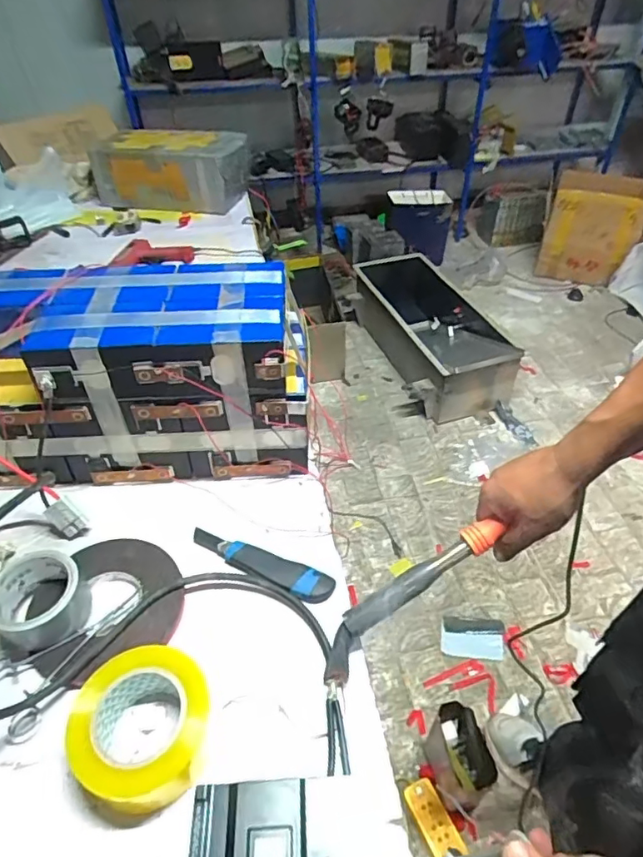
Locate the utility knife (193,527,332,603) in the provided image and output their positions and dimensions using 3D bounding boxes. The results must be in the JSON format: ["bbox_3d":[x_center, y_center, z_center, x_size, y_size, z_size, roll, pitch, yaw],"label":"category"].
[{"bbox_3d":[-0.077,0.165,0.661,0.192,0.015,0.042,19,47,20],"label":"utility knife"}]

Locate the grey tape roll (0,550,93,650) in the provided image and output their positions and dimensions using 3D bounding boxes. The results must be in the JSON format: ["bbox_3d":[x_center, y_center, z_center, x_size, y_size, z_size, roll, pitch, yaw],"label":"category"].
[{"bbox_3d":[-0.313,0.191,0.595,0.096,0.058,0.093,-22,48,-21],"label":"grey tape roll"}]

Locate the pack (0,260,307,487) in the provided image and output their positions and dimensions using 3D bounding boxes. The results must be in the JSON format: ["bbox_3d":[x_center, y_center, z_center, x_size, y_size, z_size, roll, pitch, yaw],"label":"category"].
[{"bbox_3d":[-0.267,-0.069,0.748,0.486,0.233,0.199,-1,44,0],"label":"pack"}]

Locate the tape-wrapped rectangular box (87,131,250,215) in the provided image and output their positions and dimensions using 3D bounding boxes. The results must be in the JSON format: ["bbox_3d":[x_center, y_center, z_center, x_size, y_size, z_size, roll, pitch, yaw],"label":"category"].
[{"bbox_3d":[-0.442,-0.746,1.549,0.431,0.163,0.195,2,44,3],"label":"tape-wrapped rectangular box"}]

